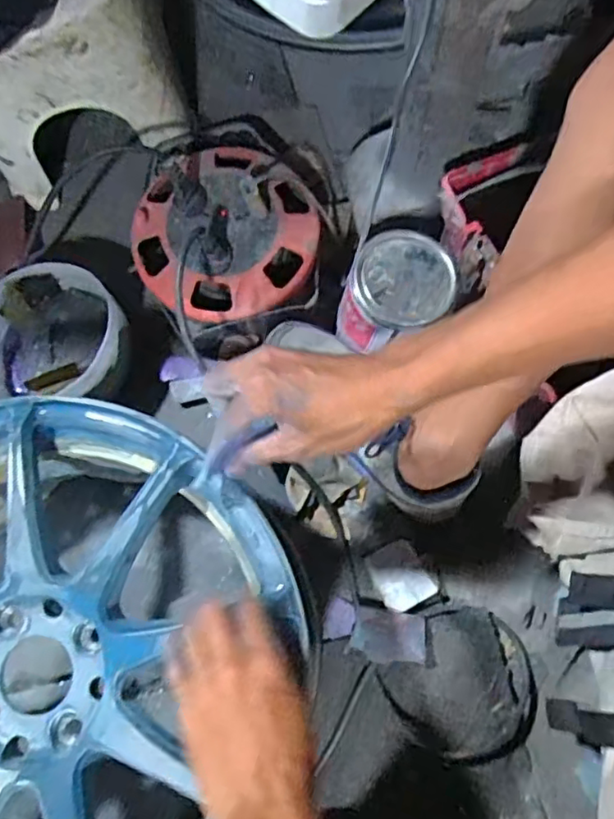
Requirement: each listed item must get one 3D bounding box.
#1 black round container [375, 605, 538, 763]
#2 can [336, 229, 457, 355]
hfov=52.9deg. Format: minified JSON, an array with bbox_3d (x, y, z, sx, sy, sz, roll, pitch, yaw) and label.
[{"bbox_3d":[0.163,0.278,0.623,0.140,0.037,0.138,0,77,2],"label":"black round container"},{"bbox_3d":[0.092,-0.115,0.645,0.102,0.089,0.112,27,80,7],"label":"can"}]

